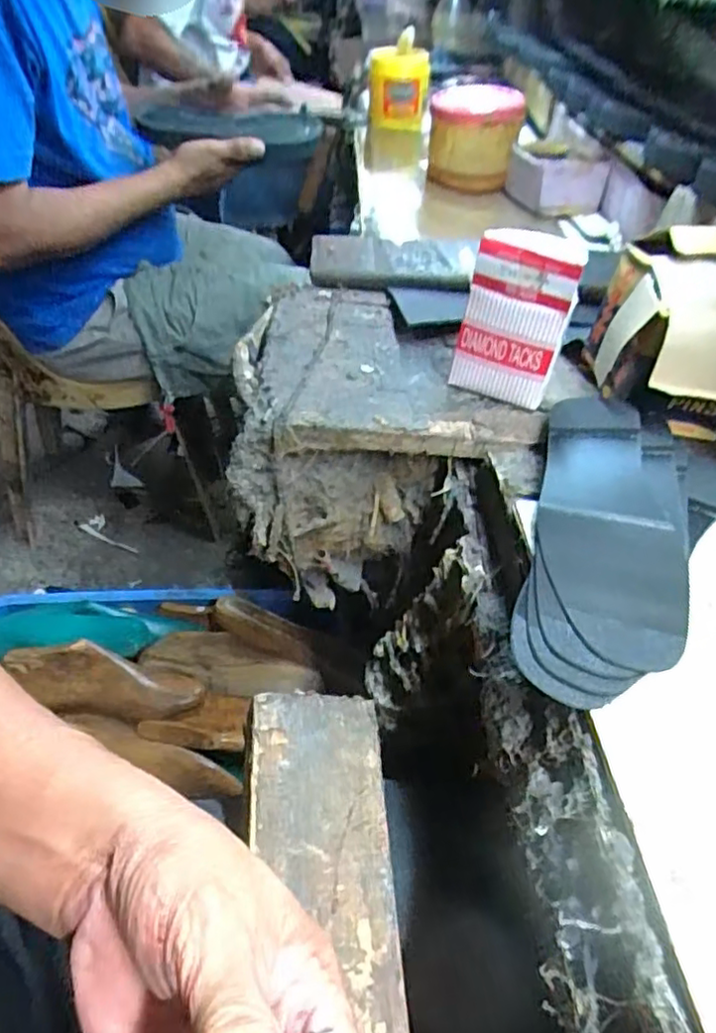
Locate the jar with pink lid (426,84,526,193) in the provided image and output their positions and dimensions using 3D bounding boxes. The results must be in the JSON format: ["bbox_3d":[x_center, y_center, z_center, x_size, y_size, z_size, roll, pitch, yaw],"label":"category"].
[{"bbox_3d":[0.153,-0.497,0.850,0.113,0.103,0.114,11,45,8],"label":"jar with pink lid"}]

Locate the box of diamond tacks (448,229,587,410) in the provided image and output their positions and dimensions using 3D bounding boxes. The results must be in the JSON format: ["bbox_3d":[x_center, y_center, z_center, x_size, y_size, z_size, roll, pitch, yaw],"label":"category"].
[{"bbox_3d":[0.113,-0.141,0.469,0.073,0.123,0.021,24,48,20],"label":"box of diamond tacks"}]

